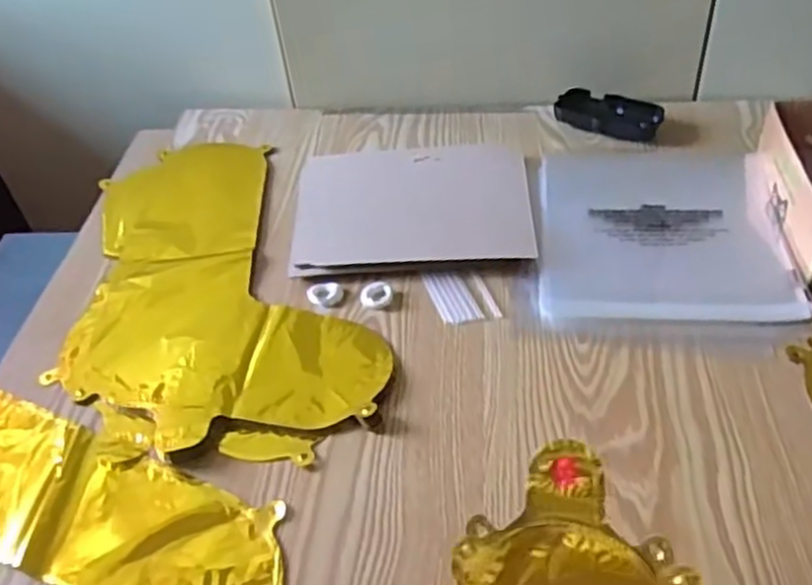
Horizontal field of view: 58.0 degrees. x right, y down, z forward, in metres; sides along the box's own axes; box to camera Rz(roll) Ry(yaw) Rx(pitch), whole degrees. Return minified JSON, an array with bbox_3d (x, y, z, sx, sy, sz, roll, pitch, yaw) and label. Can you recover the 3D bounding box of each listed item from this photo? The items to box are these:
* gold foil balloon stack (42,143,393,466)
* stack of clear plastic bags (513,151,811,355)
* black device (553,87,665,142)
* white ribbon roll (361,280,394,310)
[{"bbox_3d":[-0.186,-0.009,0.647,0.223,0.010,0.411,-20,45,-14],"label":"gold foil balloon stack"},{"bbox_3d":[0.217,-0.056,0.643,0.210,0.014,0.252,5,44,12],"label":"stack of clear plastic bags"},{"bbox_3d":[0.212,-0.188,0.773,0.108,0.025,0.049,17,48,24],"label":"black device"},{"bbox_3d":[-0.025,0.000,0.620,0.027,0.004,0.031,-9,43,-2],"label":"white ribbon roll"}]

